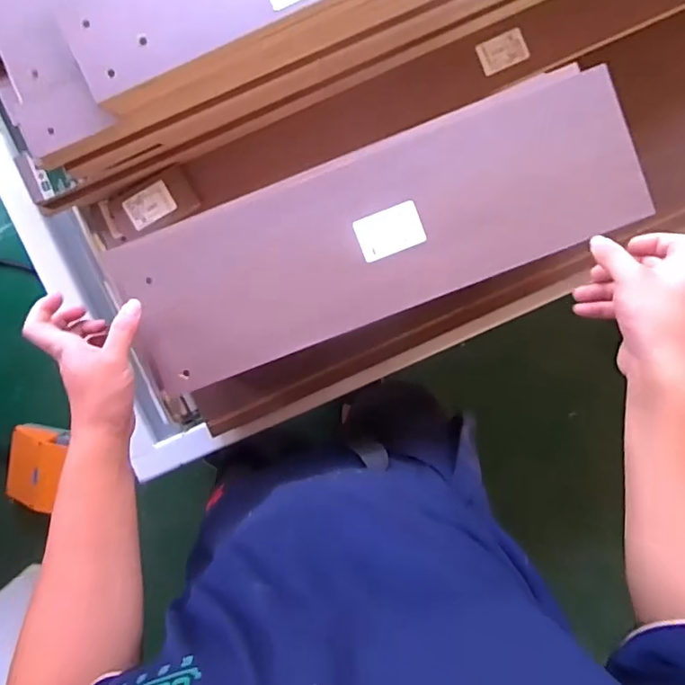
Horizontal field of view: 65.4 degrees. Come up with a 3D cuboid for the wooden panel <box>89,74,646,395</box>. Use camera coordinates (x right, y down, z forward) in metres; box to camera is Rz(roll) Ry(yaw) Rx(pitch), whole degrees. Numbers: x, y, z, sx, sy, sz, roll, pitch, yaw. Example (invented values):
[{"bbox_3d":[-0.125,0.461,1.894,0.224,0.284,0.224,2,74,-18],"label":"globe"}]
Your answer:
[{"bbox_3d":[0.034,-0.103,0.504,0.484,0.020,0.158,-20,95,4],"label":"wooden panel"}]

